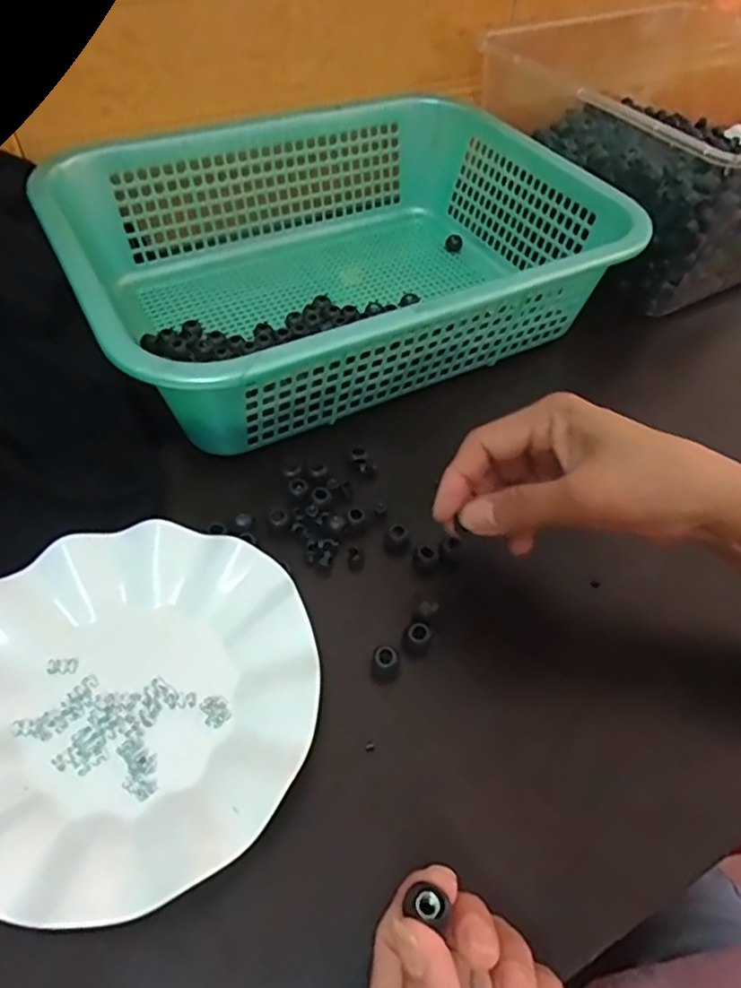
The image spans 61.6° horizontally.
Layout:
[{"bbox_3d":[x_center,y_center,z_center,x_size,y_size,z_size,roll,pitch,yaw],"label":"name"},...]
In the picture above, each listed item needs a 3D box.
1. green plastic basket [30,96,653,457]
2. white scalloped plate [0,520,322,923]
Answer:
[{"bbox_3d":[-0.025,-0.184,0.483,0.380,0.115,0.285,-23,61,-19],"label":"green plastic basket"},{"bbox_3d":[-0.120,0.097,0.305,0.180,0.024,0.177,2,55,-3],"label":"white scalloped plate"}]

